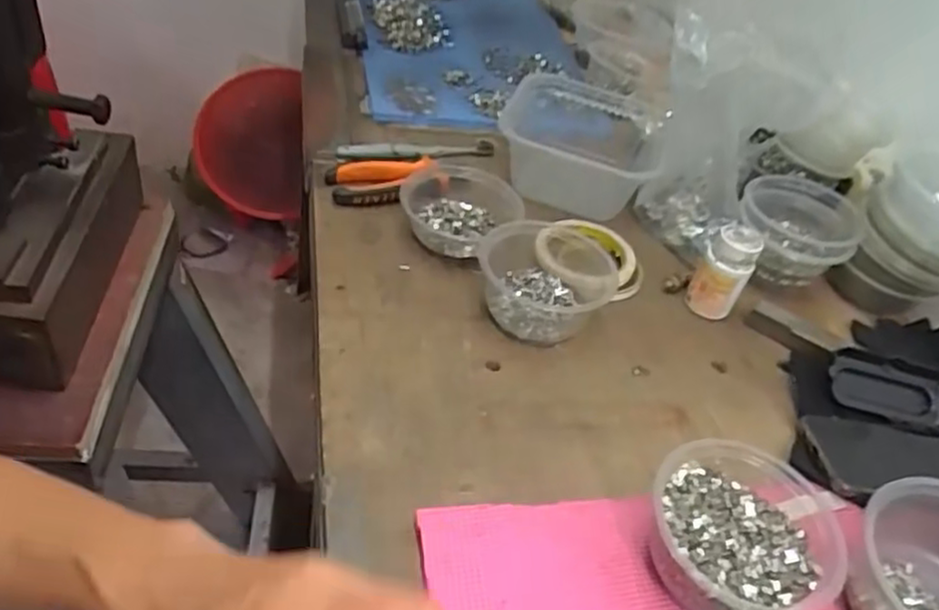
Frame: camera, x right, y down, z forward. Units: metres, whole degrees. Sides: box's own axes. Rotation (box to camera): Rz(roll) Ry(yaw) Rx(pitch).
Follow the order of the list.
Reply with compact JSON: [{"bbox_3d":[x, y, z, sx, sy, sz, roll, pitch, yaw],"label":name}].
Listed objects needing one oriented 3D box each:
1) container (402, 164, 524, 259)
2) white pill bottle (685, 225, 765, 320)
[{"bbox_3d":[-0.010,-0.088,0.690,0.116,0.033,0.115,16,42,2],"label":"container"},{"bbox_3d":[0.235,-0.030,0.667,0.046,0.081,0.050,29,44,18],"label":"white pill bottle"}]

